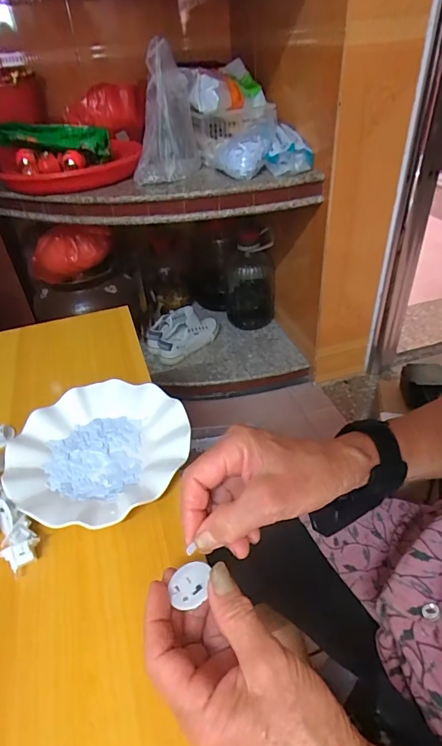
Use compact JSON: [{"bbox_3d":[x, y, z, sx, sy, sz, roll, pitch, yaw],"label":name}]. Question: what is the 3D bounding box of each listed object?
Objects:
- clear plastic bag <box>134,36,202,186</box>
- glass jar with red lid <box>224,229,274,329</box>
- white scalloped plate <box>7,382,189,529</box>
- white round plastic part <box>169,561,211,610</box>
[{"bbox_3d":[-0.126,-0.550,0.900,0.136,0.237,0.214,-5,39,-1],"label":"clear plastic bag"},{"bbox_3d":[0.089,-0.305,1.364,0.150,0.304,0.185,-3,39,2],"label":"glass jar with red lid"},{"bbox_3d":[-0.124,0.078,0.438,0.178,0.022,0.178,-3,39,2],"label":"white scalloped plate"},{"bbox_3d":[-0.021,0.141,0.283,0.026,0.004,0.030,-24,29,0],"label":"white round plastic part"}]

